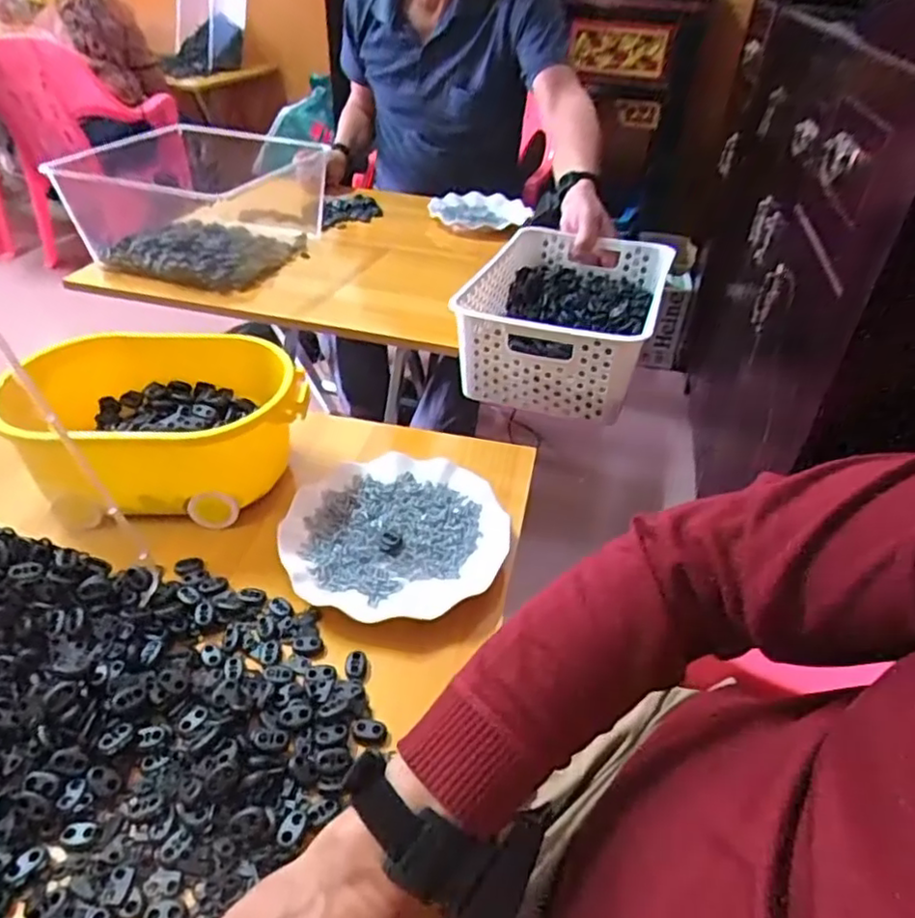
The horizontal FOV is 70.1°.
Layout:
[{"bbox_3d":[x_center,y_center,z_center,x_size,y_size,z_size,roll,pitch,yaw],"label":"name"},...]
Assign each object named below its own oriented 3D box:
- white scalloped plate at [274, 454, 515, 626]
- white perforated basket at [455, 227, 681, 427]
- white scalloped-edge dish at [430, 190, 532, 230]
[{"bbox_3d":[-0.054,0.061,0.547,0.178,0.017,0.183,1,40,-1],"label":"white scalloped plate"},{"bbox_3d":[0.129,-0.184,0.779,0.196,0.101,0.308,15,42,15],"label":"white perforated basket"},{"bbox_3d":[0.050,-0.477,1.247,0.164,0.029,0.170,2,38,-1],"label":"white scalloped-edge dish"}]

